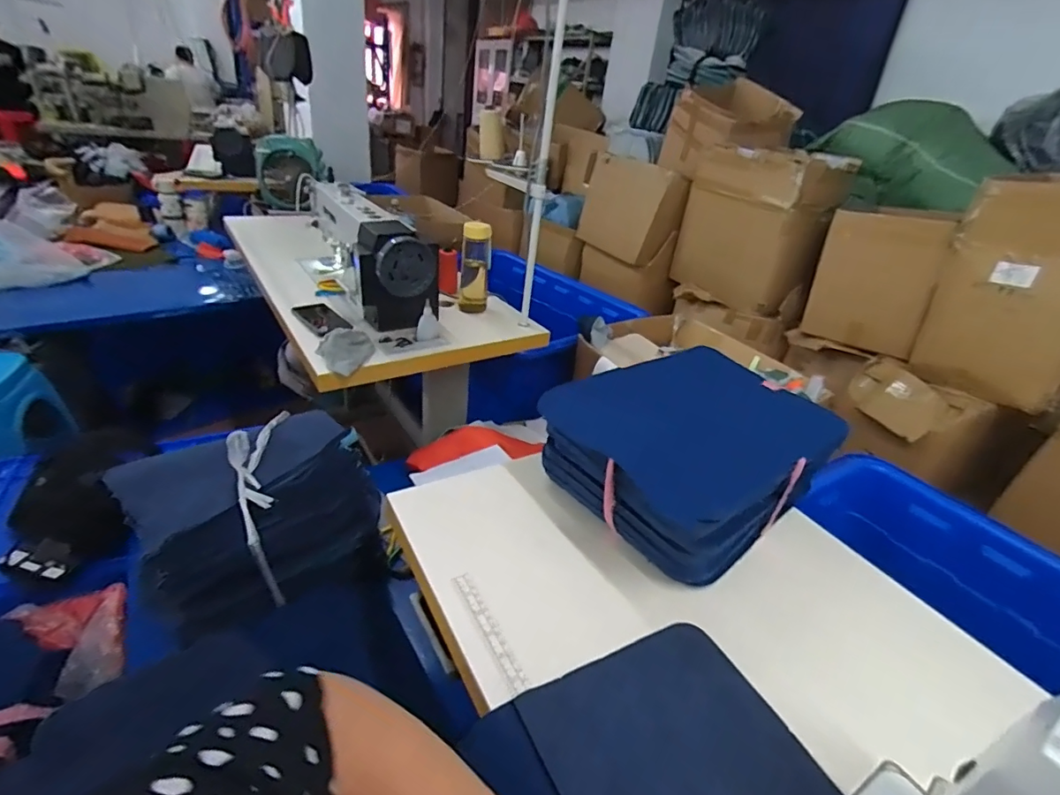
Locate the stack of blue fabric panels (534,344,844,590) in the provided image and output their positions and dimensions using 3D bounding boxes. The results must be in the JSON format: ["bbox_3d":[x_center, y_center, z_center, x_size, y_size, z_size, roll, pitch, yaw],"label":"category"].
[{"bbox_3d":[0.222,0.072,0.685,0.330,0.142,0.264,-17,39,-35],"label":"stack of blue fabric panels"}]

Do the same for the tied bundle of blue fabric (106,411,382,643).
[{"bbox_3d":[-0.391,0.149,0.704,0.270,0.181,0.239,-21,41,-39],"label":"tied bundle of blue fabric"}]

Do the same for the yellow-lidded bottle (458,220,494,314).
[{"bbox_3d":[-0.135,-0.302,1.201,0.073,0.226,0.086,3,31,-8],"label":"yellow-lidded bottle"}]

